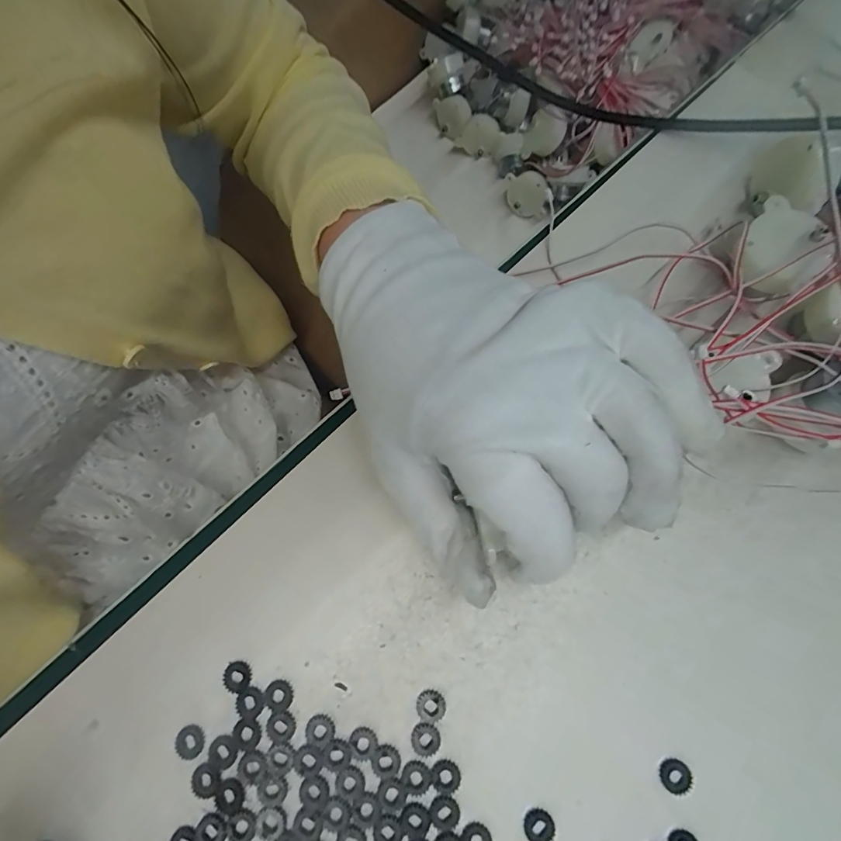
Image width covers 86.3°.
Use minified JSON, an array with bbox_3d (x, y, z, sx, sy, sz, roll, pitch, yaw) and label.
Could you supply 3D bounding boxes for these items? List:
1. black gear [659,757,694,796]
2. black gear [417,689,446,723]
[{"bbox_3d":[0.091,0.127,0.159,0.011,0.004,0.011,0,76,2],"label":"black gear"},{"bbox_3d":[0.004,0.106,0.166,0.011,0.004,0.010,0,76,2],"label":"black gear"}]

